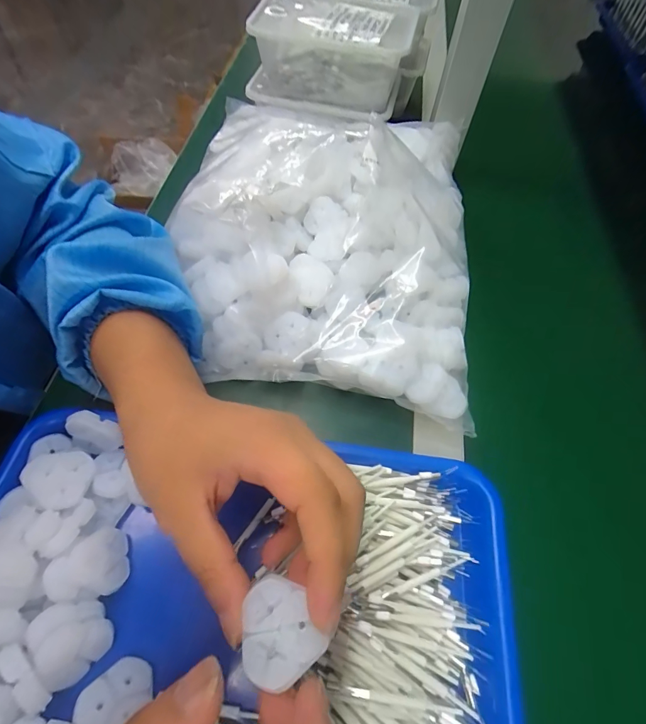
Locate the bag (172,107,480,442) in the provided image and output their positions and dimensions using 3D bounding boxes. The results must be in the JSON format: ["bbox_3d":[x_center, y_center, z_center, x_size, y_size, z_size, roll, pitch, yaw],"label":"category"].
[{"bbox_3d":[0.002,-0.118,0.354,0.266,0.062,0.311,8,60,1],"label":"bag"}]

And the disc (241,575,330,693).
[{"bbox_3d":[-0.019,0.109,0.156,0.031,0.004,0.036,-35,58,-8],"label":"disc"}]

